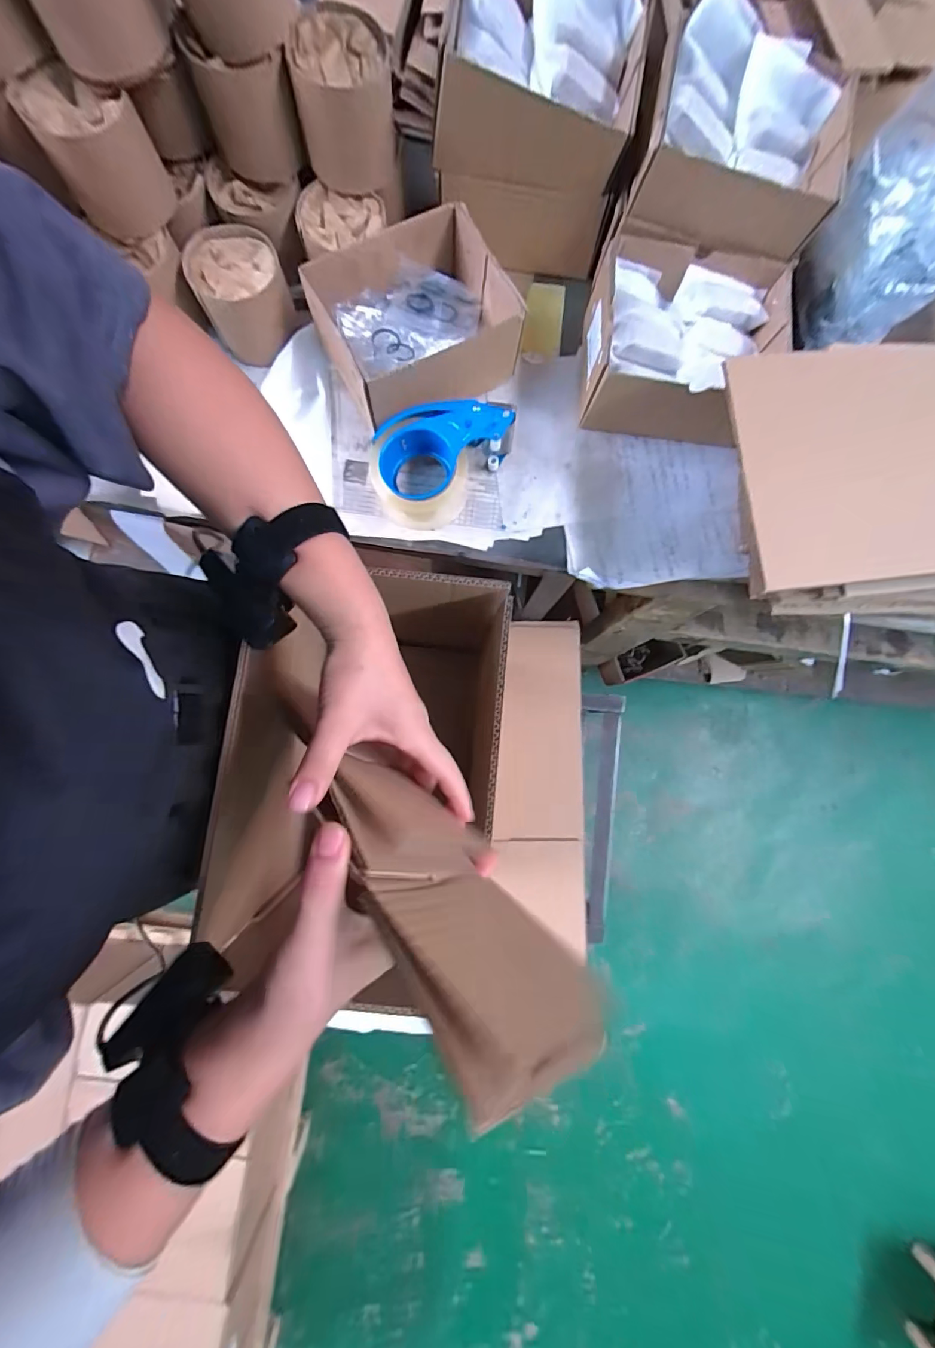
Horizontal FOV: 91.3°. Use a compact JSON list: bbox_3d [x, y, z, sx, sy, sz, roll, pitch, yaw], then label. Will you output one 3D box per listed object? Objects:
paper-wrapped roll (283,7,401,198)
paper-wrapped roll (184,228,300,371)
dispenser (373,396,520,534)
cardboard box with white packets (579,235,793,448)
[{"bbox_3d":[-0.122,-0.567,0.460,0.093,0.089,0.096,-6,84,-3],"label":"paper-wrapped roll"},{"bbox_3d":[-0.246,-0.418,0.509,0.092,0.071,0.098,0,84,-3],"label":"paper-wrapped roll"},{"bbox_3d":[-0.026,-0.230,0.503,0.159,0.061,0.111,-11,85,-4],"label":"dispenser"},{"bbox_3d":[0.239,-0.366,0.516,0.205,0.083,0.165,5,84,-2],"label":"cardboard box with white packets"}]

